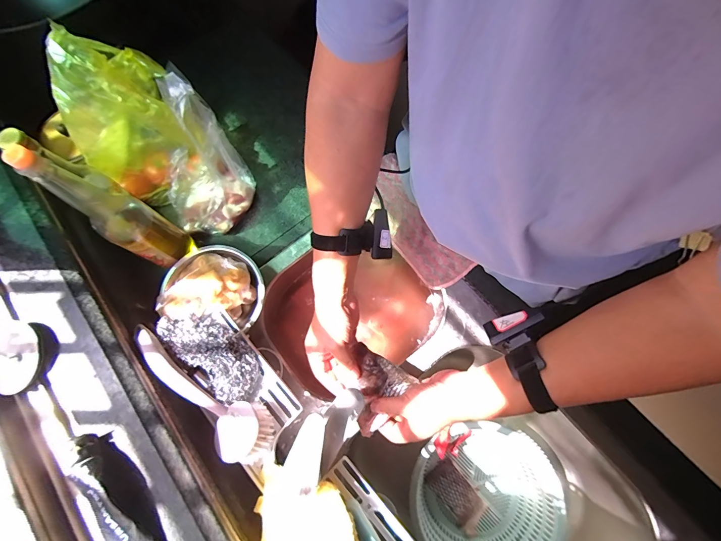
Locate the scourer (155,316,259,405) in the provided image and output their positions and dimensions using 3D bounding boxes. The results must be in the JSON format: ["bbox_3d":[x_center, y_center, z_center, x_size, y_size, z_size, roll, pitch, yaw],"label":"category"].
[{"bbox_3d":[-0.206,0.113,0.459,0.159,0.047,0.069,40,78,13],"label":"scourer"}]

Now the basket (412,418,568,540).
[{"bbox_3d":[0.222,0.418,0.614,0.252,0.113,0.250,-1,73,2],"label":"basket"}]

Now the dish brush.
[{"bbox_3d":[-0.220,0.166,0.431,0.233,0.046,0.065,30,76,10],"label":"dish brush"}]

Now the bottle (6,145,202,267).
[{"bbox_3d":[-0.338,-0.075,0.463,0.066,0.292,0.068,33,77,11],"label":"bottle"}]

